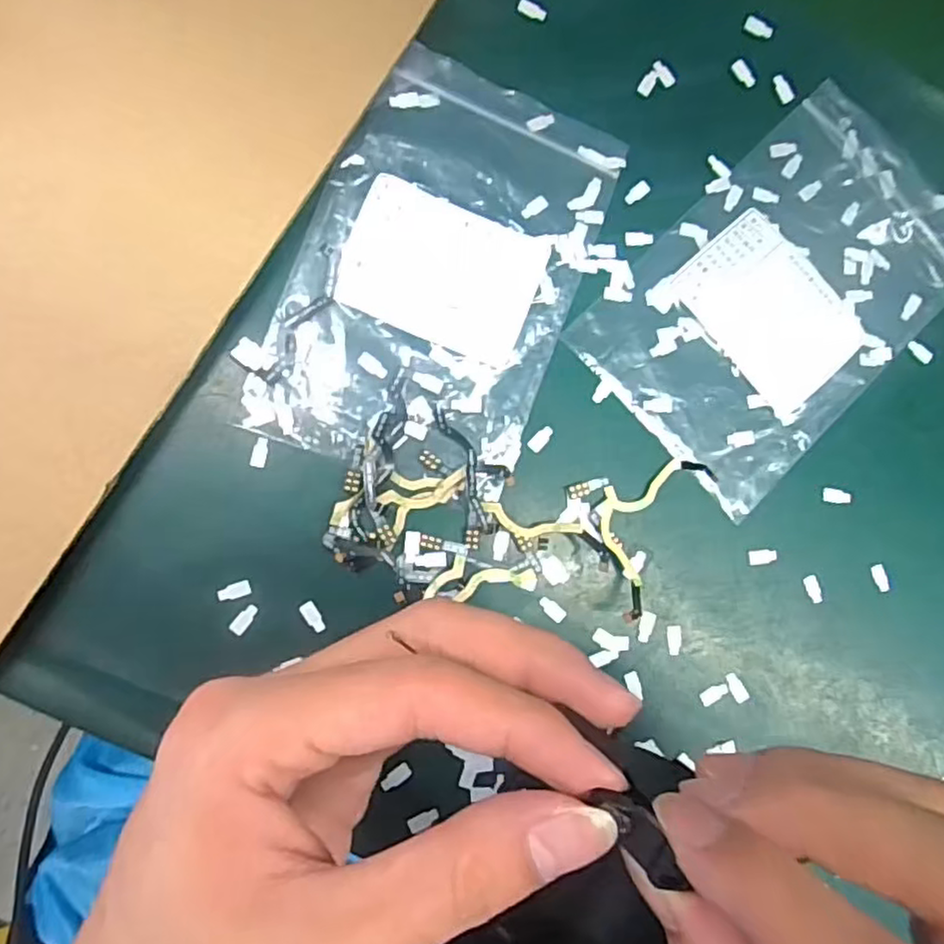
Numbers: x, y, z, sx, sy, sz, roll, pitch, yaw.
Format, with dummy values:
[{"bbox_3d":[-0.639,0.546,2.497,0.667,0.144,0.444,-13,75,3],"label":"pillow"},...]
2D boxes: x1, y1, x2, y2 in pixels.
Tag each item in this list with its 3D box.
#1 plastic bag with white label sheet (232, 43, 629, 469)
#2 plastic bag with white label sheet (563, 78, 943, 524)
[{"bbox_3d":[-0.011,-0.072,0.249,0.099,0.004,0.152,23,84,-5],"label":"plastic bag with white label sheet"},{"bbox_3d":[0.124,-0.070,0.266,0.152,0.007,0.099,-44,92,-8],"label":"plastic bag with white label sheet"}]

